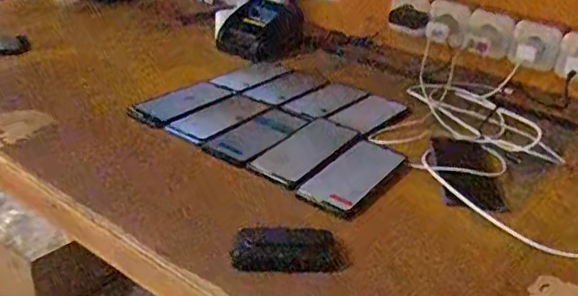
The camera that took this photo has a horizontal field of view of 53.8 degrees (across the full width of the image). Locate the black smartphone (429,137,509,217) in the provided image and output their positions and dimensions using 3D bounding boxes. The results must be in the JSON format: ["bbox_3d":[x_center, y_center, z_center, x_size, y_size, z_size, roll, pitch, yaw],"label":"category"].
[{"bbox_3d":[0.236,0.033,0.771,0.082,0.012,0.164,6,30,3],"label":"black smartphone"}]

